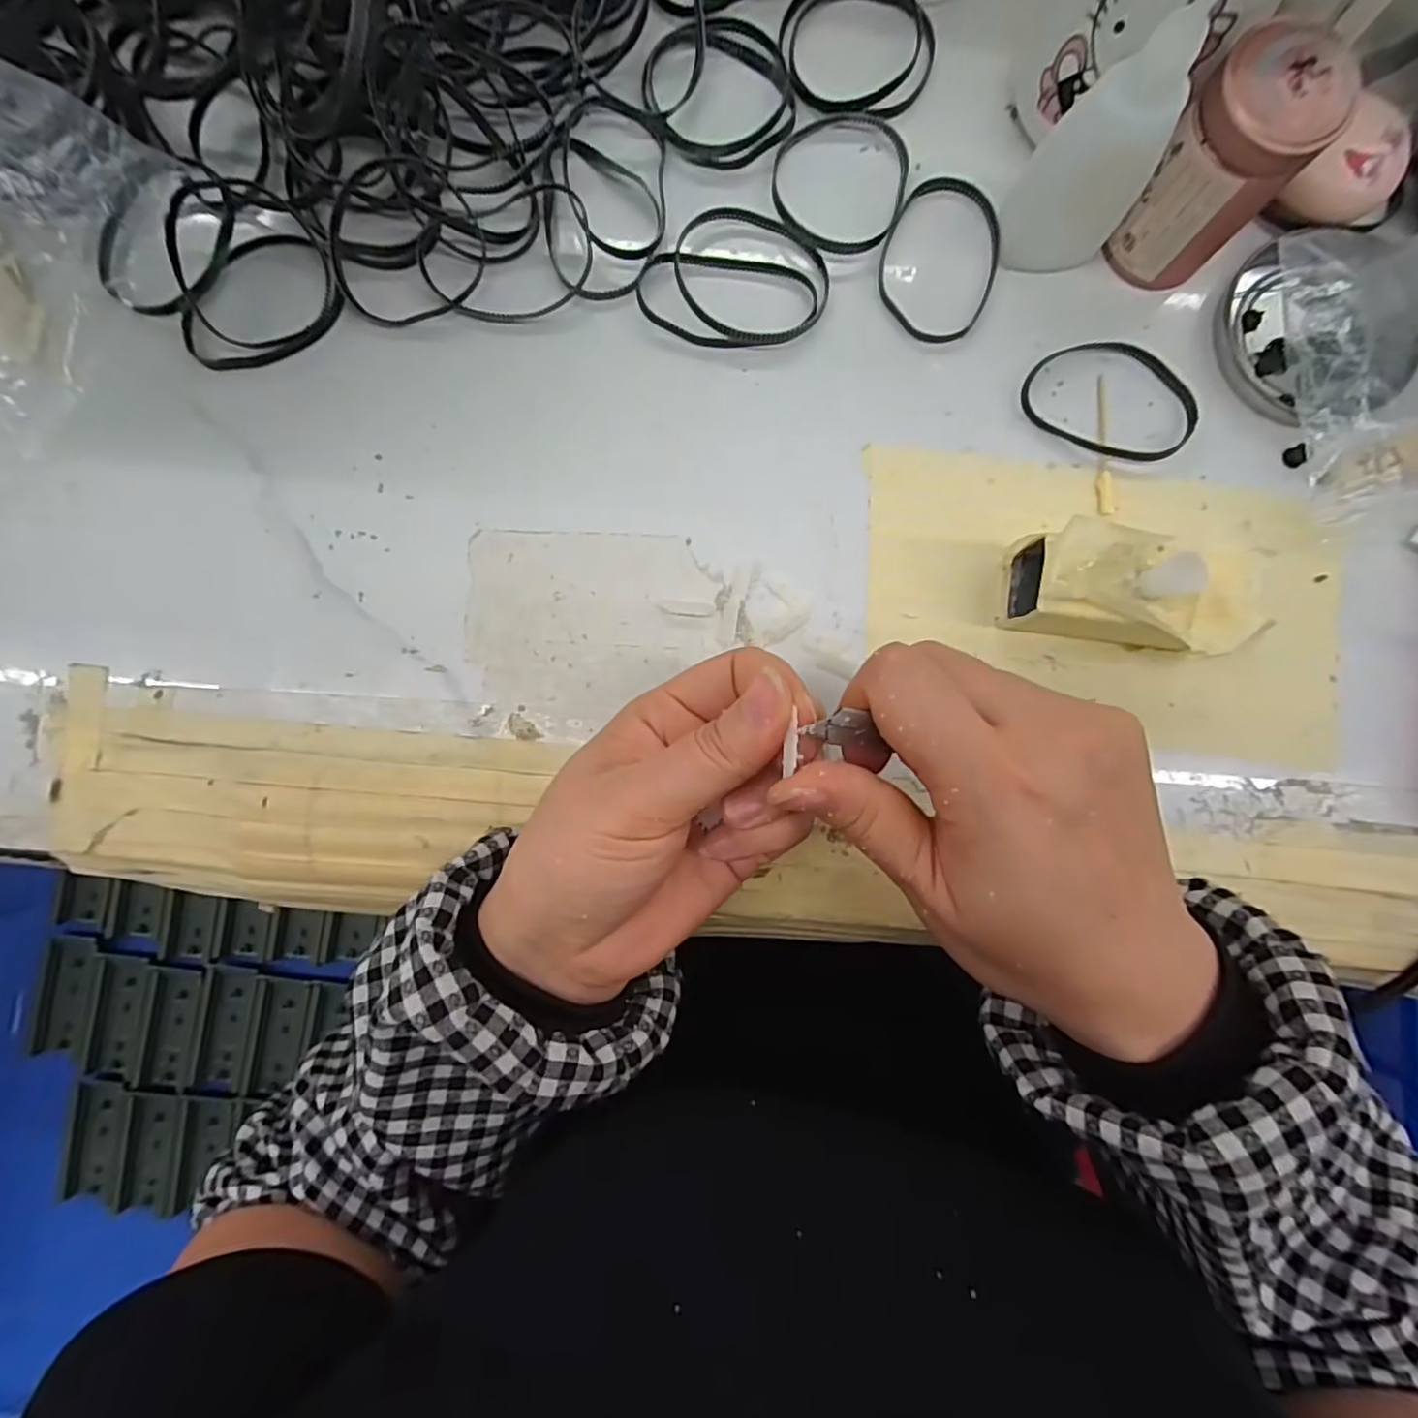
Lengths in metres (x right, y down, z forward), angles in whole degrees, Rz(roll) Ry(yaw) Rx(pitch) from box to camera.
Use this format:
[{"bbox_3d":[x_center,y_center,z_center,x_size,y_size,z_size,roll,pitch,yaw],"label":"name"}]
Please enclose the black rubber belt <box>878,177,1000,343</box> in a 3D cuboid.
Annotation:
[{"bbox_3d":[0.096,-0.188,0.264,0.049,0.004,0.069,13,89,0],"label":"black rubber belt"}]

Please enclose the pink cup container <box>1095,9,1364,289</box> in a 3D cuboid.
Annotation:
[{"bbox_3d":[0.186,-0.199,0.235,0.044,0.065,0.038,37,89,0],"label":"pink cup container"}]

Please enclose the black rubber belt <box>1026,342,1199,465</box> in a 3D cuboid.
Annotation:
[{"bbox_3d":[0.168,-0.129,0.263,0.072,0.005,0.047,24,89,0],"label":"black rubber belt"}]

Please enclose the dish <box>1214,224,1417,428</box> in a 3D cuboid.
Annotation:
[{"bbox_3d":[0.252,-0.155,0.256,0.073,0.019,0.073,-21,89,-1],"label":"dish"}]

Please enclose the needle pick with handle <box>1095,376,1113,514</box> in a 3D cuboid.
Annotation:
[{"bbox_3d":[0.163,-0.110,0.263,0.007,0.004,0.058,-1,89,-1],"label":"needle pick with handle"}]

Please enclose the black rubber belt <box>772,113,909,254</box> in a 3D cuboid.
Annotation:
[{"bbox_3d":[0.054,-0.221,0.265,0.056,0.008,0.063,17,89,0],"label":"black rubber belt"}]

